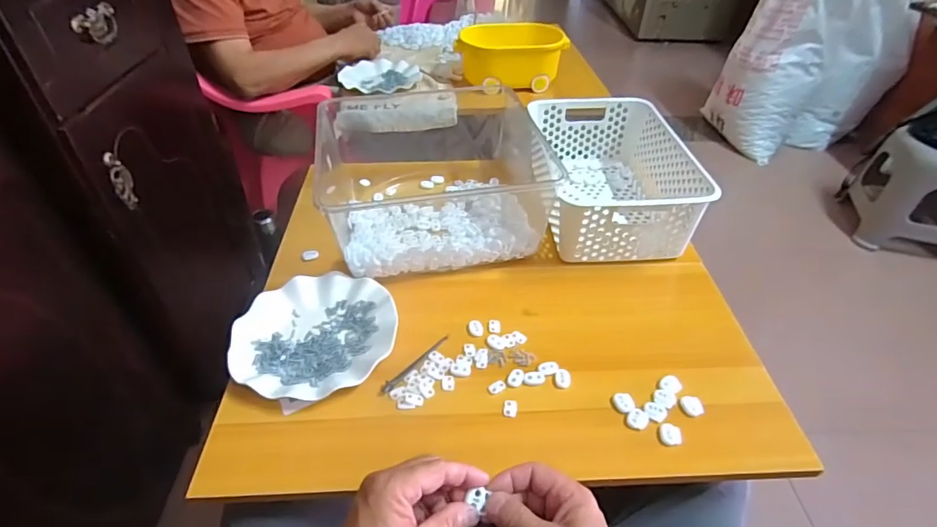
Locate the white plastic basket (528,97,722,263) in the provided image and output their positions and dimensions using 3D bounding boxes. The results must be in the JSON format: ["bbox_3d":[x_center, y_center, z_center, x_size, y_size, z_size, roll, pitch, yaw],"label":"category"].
[{"bbox_3d":[0.212,-0.134,0.768,0.194,0.113,0.301,-2,41,-3],"label":"white plastic basket"}]

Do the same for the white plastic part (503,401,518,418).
[{"bbox_3d":[0.044,0.153,0.528,0.015,0.005,0.018,5,41,5],"label":"white plastic part"}]

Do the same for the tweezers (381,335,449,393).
[{"bbox_3d":[-0.059,0.112,0.570,0.010,0.004,0.102,29,48,29],"label":"tweezers"}]

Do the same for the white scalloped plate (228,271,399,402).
[{"bbox_3d":[-0.178,0.082,0.588,0.182,0.023,0.168,0,41,0],"label":"white scalloped plate"}]

